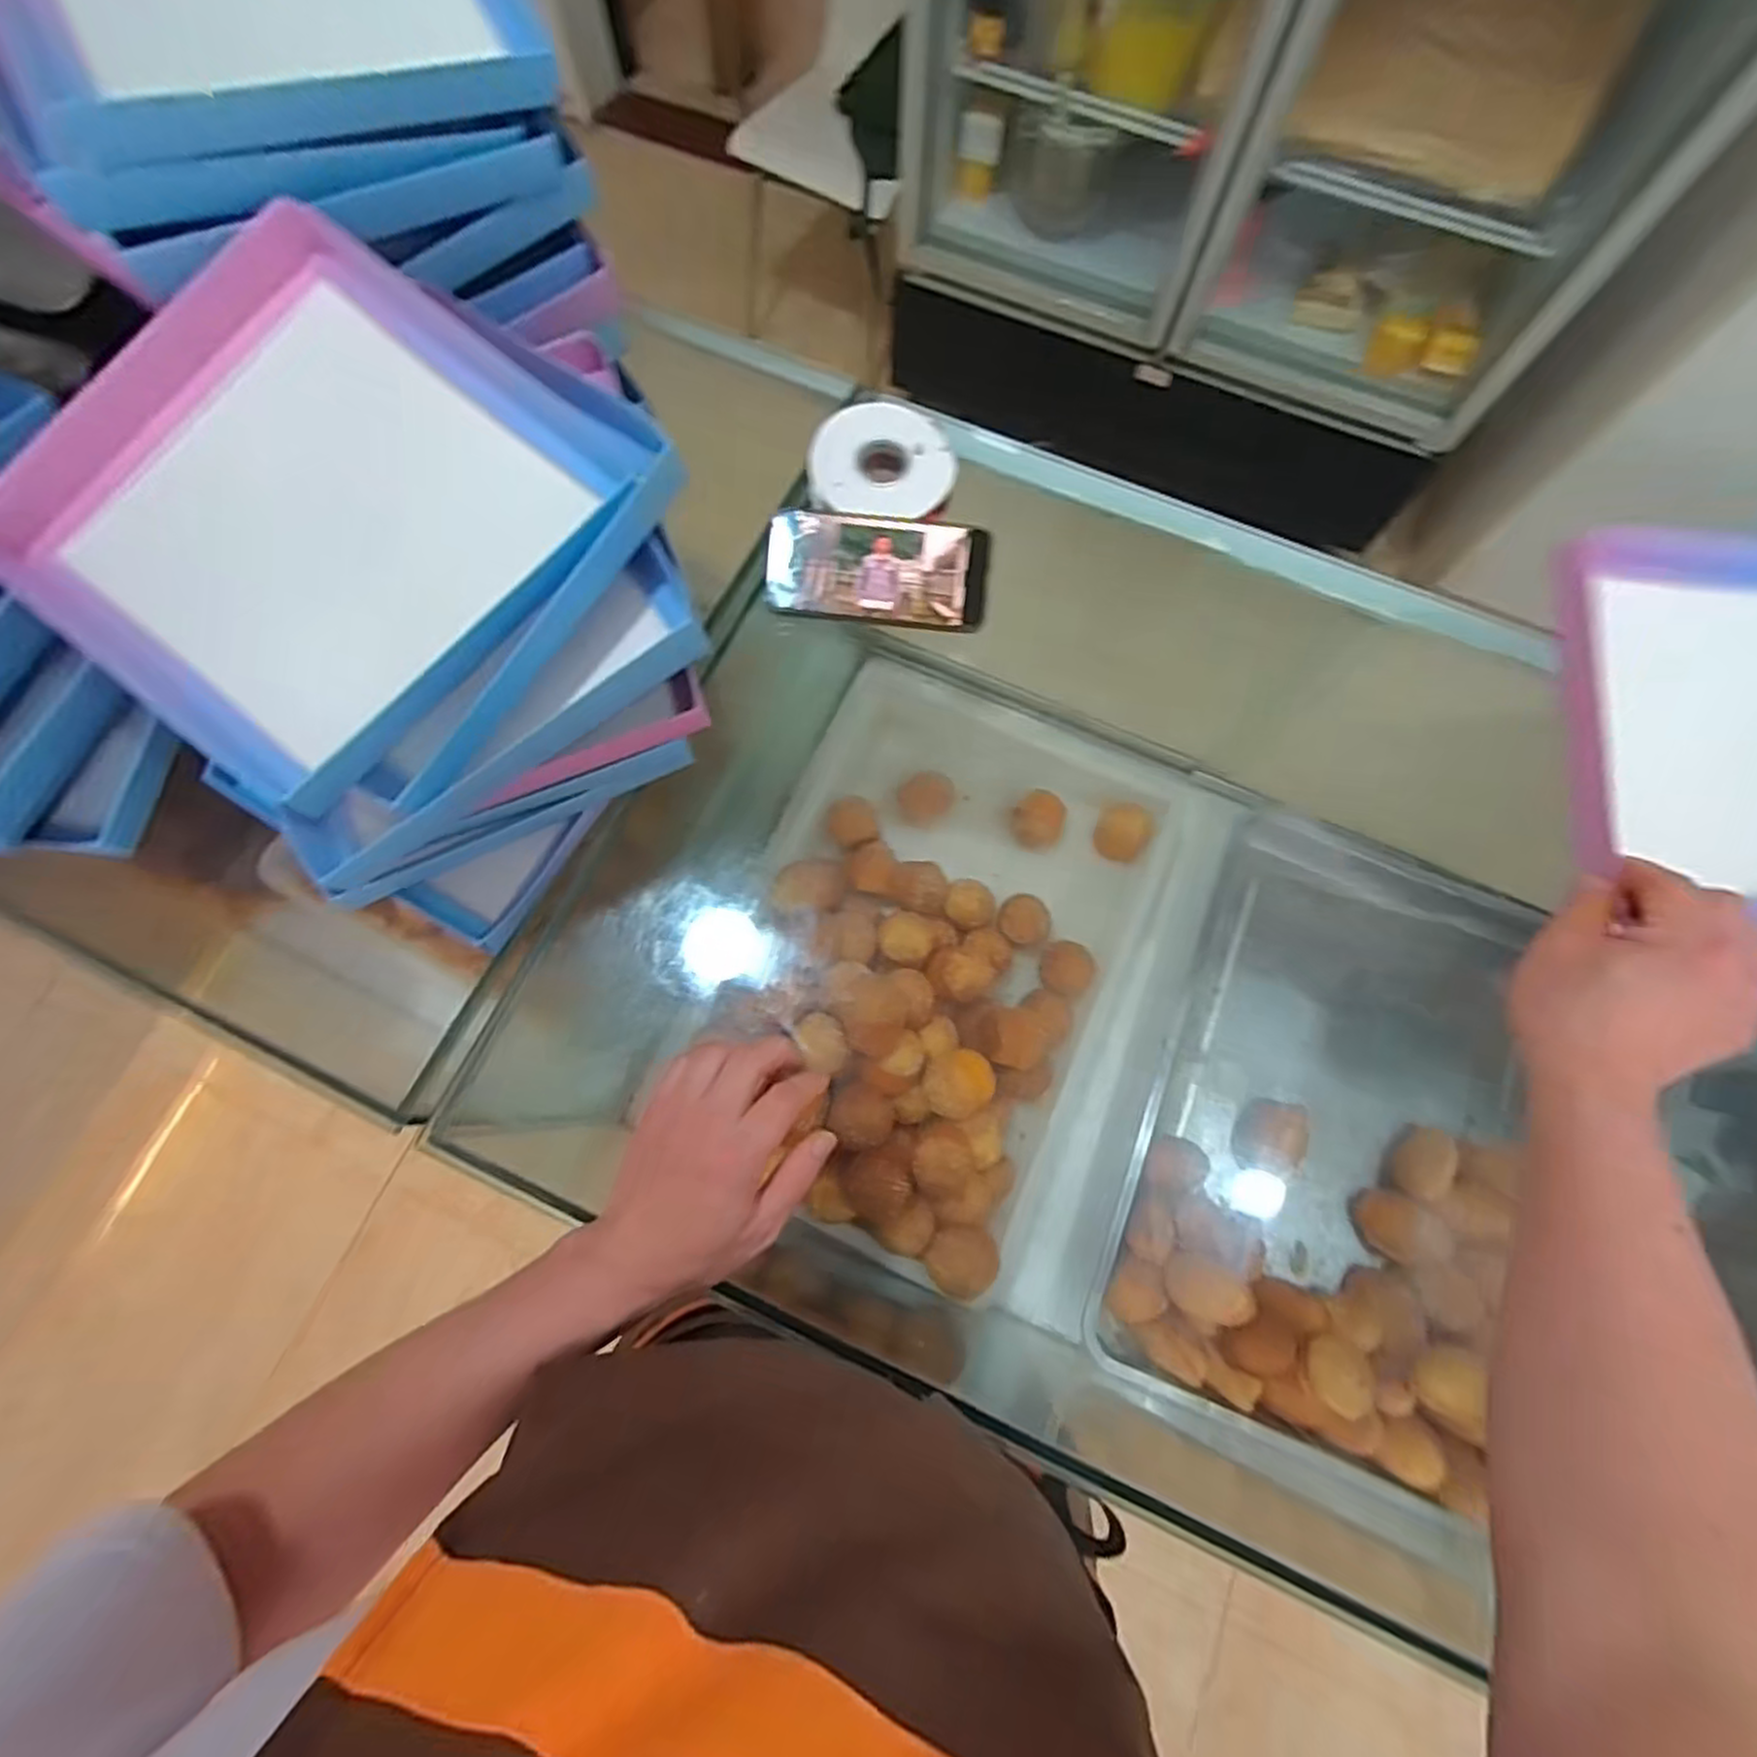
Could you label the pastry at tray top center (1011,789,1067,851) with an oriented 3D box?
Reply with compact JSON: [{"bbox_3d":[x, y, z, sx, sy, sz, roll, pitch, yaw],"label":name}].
[{"bbox_3d":[0.178,-0.064,0.844,0.057,0.038,0.066,22,75,5],"label":"pastry at tray top center"}]

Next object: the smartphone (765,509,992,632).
[{"bbox_3d":[0.001,-0.225,0.545,0.156,0.014,0.077,4,88,-3],"label":"smartphone"}]

